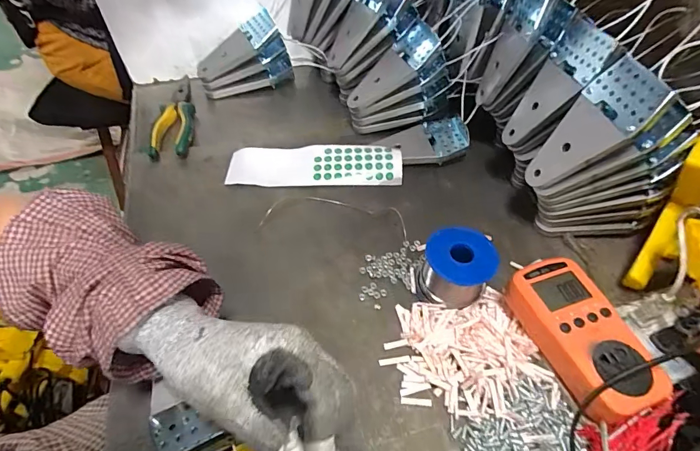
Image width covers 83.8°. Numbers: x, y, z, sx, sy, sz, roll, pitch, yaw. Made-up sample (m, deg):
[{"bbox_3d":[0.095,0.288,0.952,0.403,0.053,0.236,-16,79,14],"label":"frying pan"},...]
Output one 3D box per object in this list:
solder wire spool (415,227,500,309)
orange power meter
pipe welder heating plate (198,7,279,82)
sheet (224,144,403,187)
[{"bbox_3d":[0.102,0.043,0.379,0.069,0.052,0.063,1,52,-1],"label":"solder wire spool"},{"bbox_3d":[0.188,0.095,0.331,0.073,0.047,0.128,-16,54,-13],"label":"orange power meter"},{"bbox_3d":[-0.169,-0.264,0.583,0.135,0.021,0.056,-35,54,8],"label":"pipe welder heating plate"},{"bbox_3d":[-0.045,-0.075,0.505,0.217,0.025,0.061,-2,52,5],"label":"sheet"}]

